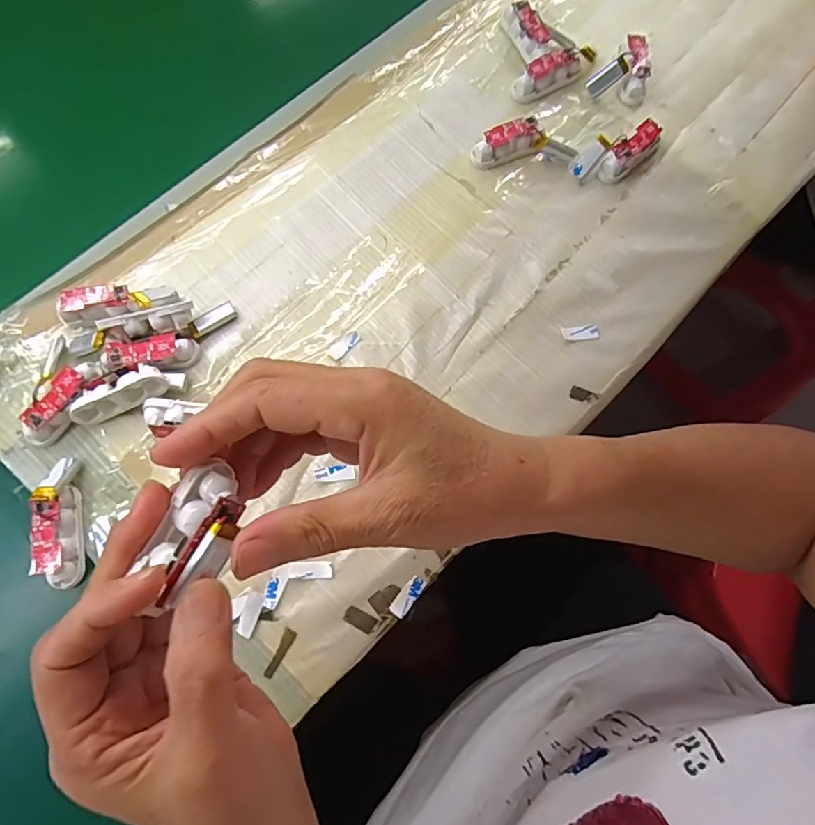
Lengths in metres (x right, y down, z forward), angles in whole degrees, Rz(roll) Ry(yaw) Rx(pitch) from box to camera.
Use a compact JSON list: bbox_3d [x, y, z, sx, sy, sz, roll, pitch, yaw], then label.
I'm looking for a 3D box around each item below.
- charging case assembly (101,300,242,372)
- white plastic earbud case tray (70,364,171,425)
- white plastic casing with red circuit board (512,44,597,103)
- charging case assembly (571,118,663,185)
[{"bbox_3d":[-0.158,-0.048,0.362,0.089,0.016,0.030,-29,77,-24],"label":"charging case assembly"},{"bbox_3d":[-0.190,-0.012,0.348,0.062,0.026,0.020,-21,76,-8],"label":"white plastic earbud case tray"},{"bbox_3d":[0.120,-0.280,0.435,0.066,0.019,0.021,-25,76,-9],"label":"white plastic casing with red circuit board"},{"bbox_3d":[0.167,-0.205,0.417,0.075,0.022,0.032,-40,79,-12],"label":"charging case assembly"}]

